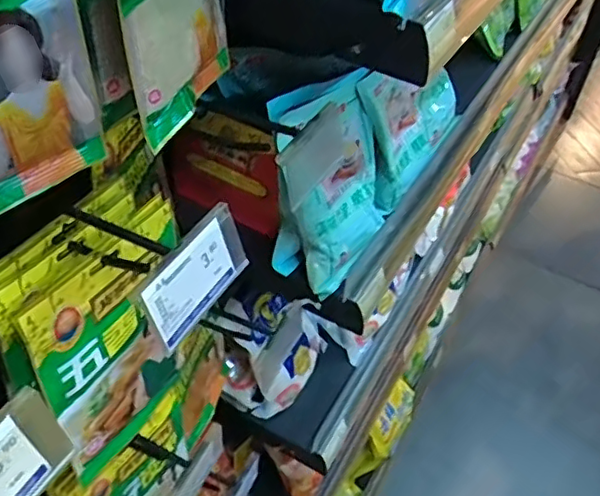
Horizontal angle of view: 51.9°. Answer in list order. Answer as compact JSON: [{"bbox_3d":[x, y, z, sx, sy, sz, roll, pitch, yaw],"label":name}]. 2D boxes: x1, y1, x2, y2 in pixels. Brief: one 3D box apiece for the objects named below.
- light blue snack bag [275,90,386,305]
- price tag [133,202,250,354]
[{"bbox_3d":[0.037,-0.064,0.592,0.027,0.168,0.134,5,35,37],"label":"light blue snack bag"},{"bbox_3d":[-0.055,0.014,0.332,0.004,0.047,0.079,7,41,30],"label":"price tag"}]

